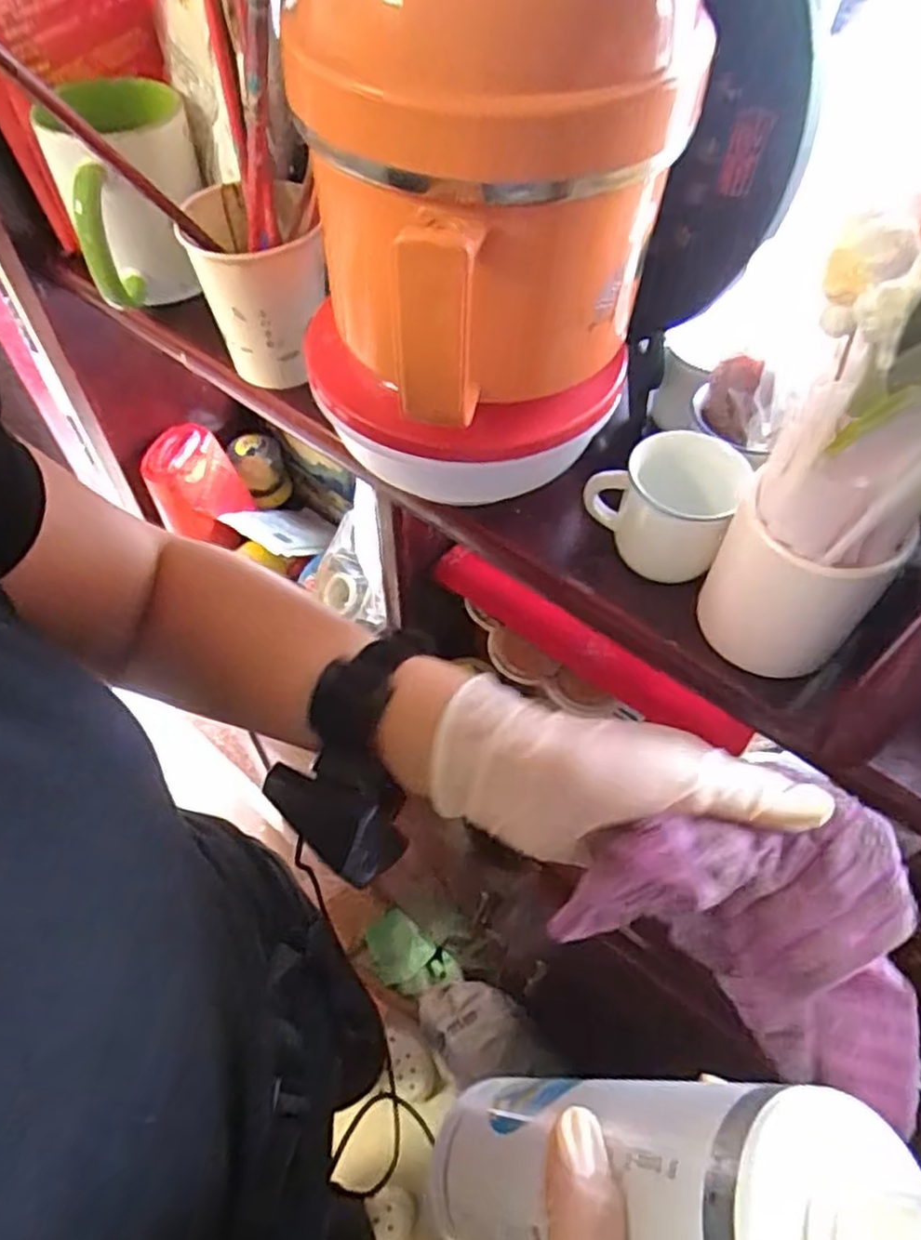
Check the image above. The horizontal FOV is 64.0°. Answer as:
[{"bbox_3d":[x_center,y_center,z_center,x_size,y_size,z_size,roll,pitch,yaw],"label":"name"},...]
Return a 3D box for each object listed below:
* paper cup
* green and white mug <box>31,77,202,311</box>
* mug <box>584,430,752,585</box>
[{"bbox_3d":[-0.109,-0.181,0.406,0.065,0.084,0.071,-9,56,-7],"label":"paper cup"},{"bbox_3d":[-0.199,-0.249,0.444,0.075,0.102,0.095,18,57,11],"label":"green and white mug"},{"bbox_3d":[0.096,-0.055,0.347,0.066,0.049,0.047,26,59,16],"label":"mug"}]

